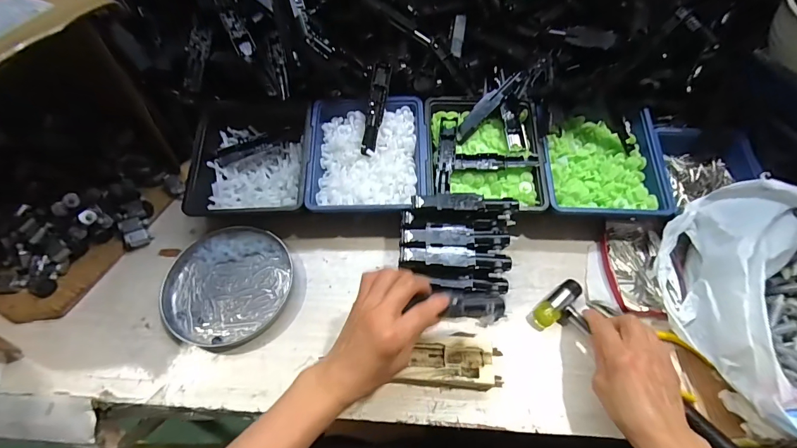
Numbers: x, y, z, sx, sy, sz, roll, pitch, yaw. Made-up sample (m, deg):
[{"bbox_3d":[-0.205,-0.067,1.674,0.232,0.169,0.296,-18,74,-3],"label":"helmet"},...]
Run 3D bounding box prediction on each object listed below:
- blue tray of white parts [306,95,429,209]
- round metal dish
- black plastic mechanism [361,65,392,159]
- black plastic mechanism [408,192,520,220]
[{"bbox_3d":[-0.040,-0.091,0.475,0.145,0.039,0.159,-1,59,-1],"label":"blue tray of white parts"},{"bbox_3d":[-0.204,0.070,0.438,0.143,0.020,0.138,0,59,0],"label":"round metal dish"},{"bbox_3d":[-0.030,-0.151,0.484,0.023,0.013,0.123,10,89,6],"label":"black plastic mechanism"},{"bbox_3d":[0.075,-0.018,0.424,0.116,0.027,0.022,4,59,2],"label":"black plastic mechanism"}]

